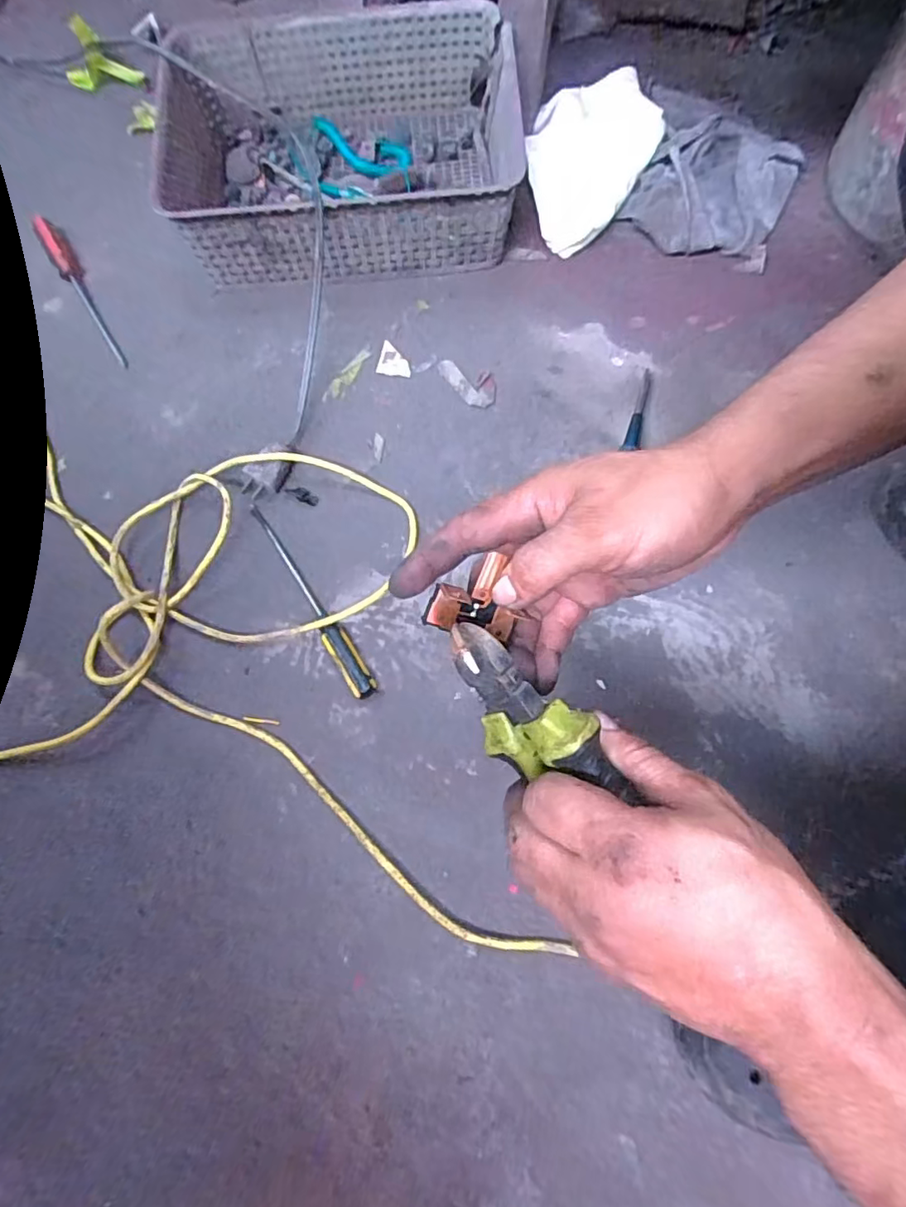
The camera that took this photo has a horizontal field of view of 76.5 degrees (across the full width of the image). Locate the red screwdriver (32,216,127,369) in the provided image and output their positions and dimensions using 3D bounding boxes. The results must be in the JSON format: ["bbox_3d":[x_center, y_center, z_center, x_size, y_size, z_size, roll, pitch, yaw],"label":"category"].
[{"bbox_3d":[-0.392,-0.331,0.605,0.026,0.029,0.200,-32,74,-8],"label":"red screwdriver"}]

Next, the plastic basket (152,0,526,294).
[{"bbox_3d":[-0.112,-0.467,0.597,0.347,0.103,0.250,-7,72,0],"label":"plastic basket"}]

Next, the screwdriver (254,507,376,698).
[{"bbox_3d":[-0.127,-0.008,0.498,0.020,0.018,0.208,-33,74,-8],"label":"screwdriver"}]

